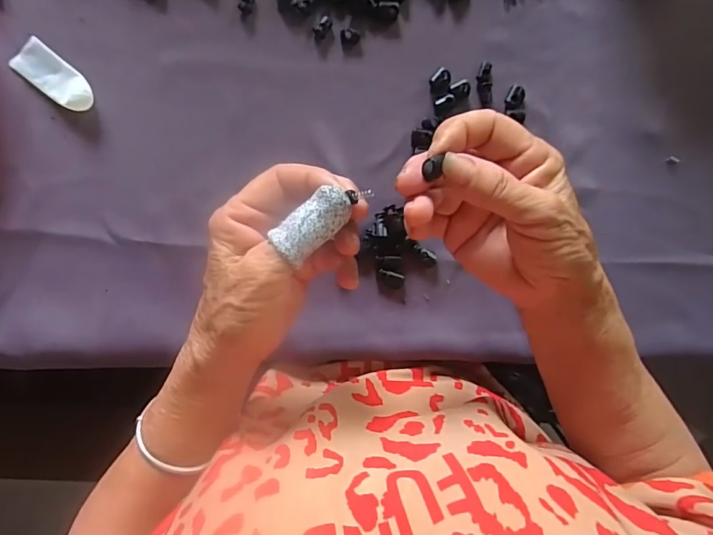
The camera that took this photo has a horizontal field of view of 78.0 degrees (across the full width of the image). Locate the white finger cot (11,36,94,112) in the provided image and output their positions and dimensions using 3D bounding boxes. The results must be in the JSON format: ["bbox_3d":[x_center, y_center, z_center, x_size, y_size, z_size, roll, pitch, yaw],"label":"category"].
[{"bbox_3d":[-0.206,-0.130,0.301,0.055,0.007,0.025,39,92,-9],"label":"white finger cot"}]

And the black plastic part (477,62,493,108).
[{"bbox_3d":[0.097,-0.138,0.332,0.012,0.004,0.032,-4,98,-6],"label":"black plastic part"}]

